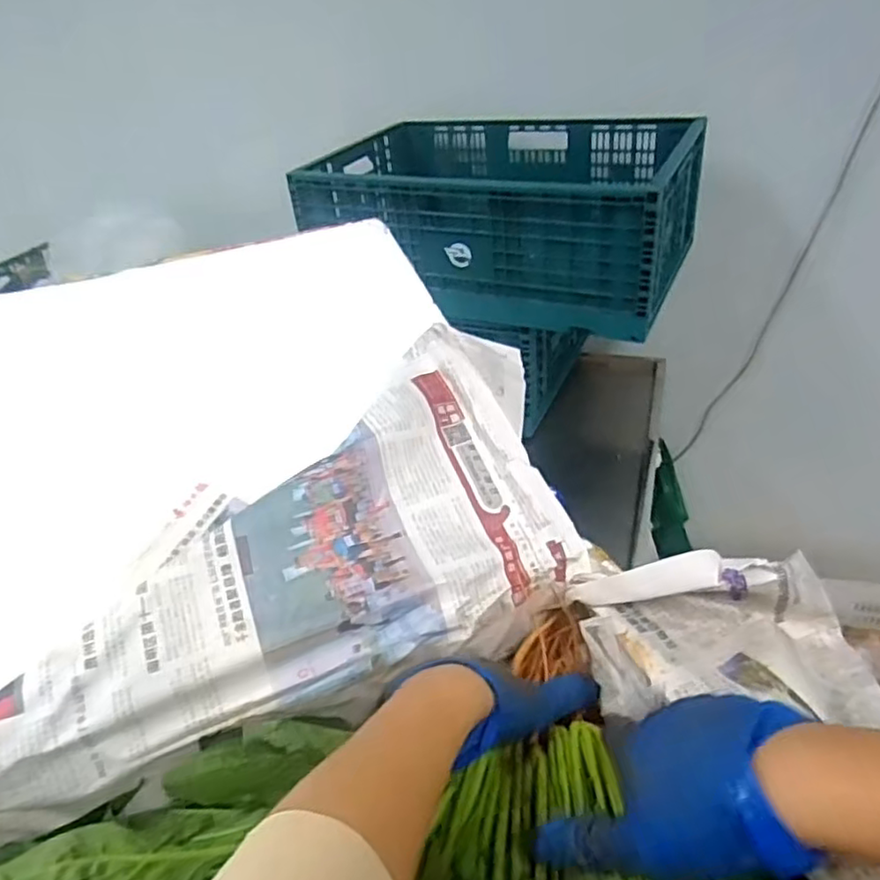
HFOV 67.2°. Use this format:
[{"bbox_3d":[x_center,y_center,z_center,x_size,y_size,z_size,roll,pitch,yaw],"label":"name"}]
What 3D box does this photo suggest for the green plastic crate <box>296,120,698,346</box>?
[{"bbox_3d":[0.105,-0.392,1.161,0.600,0.223,0.405,11,38,24],"label":"green plastic crate"}]

